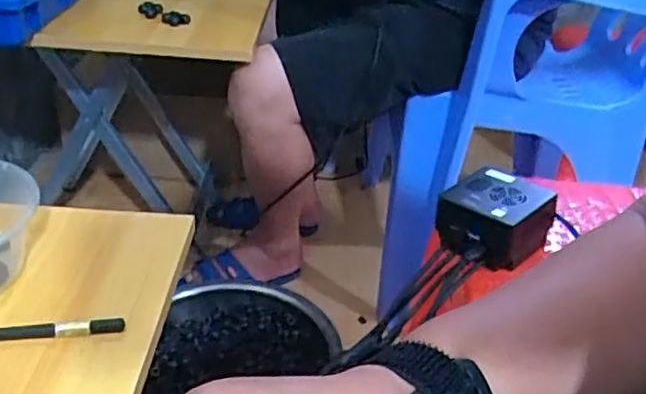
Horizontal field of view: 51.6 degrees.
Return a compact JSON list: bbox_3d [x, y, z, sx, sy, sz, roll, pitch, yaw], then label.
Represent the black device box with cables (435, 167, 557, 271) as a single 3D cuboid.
[{"bbox_3d":[0.142,0.017,0.557,0.082,0.051,0.073,-22,39,-38],"label":"black device box with cables"}]

